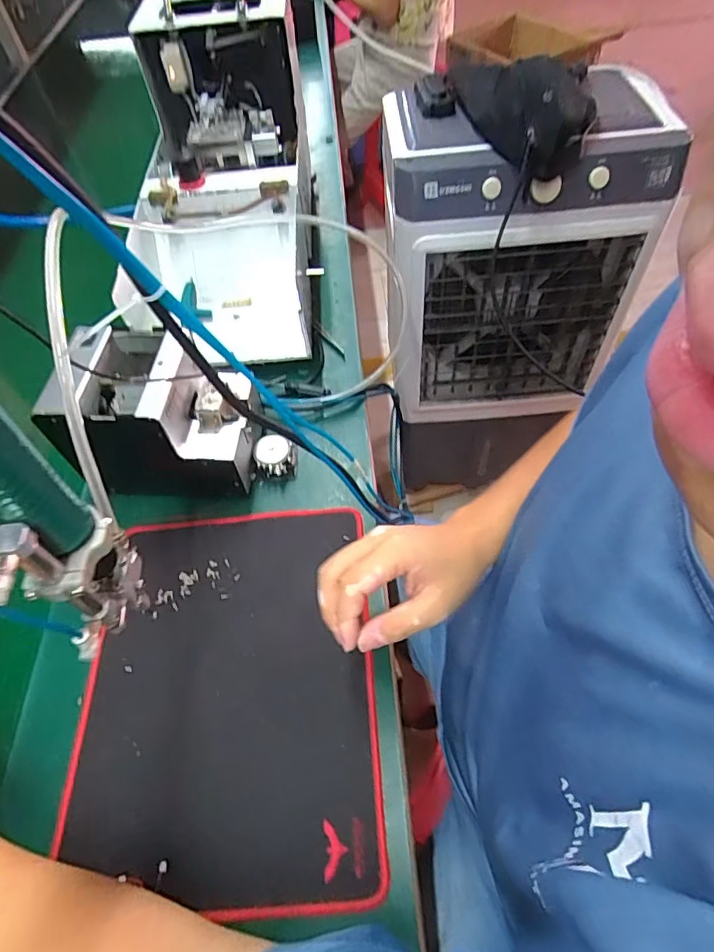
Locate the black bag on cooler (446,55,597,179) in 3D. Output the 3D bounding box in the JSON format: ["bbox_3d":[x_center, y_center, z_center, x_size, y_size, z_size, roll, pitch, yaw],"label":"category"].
[{"bbox_3d":[0.225,-0.521,0.725,0.204,0.087,0.240,8,57,11],"label":"black bag on cooler"}]

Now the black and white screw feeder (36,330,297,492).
[{"bbox_3d":[-0.189,-0.064,0.568,0.214,0.150,0.125,-1,56,4],"label":"black and white screw feeder"}]

